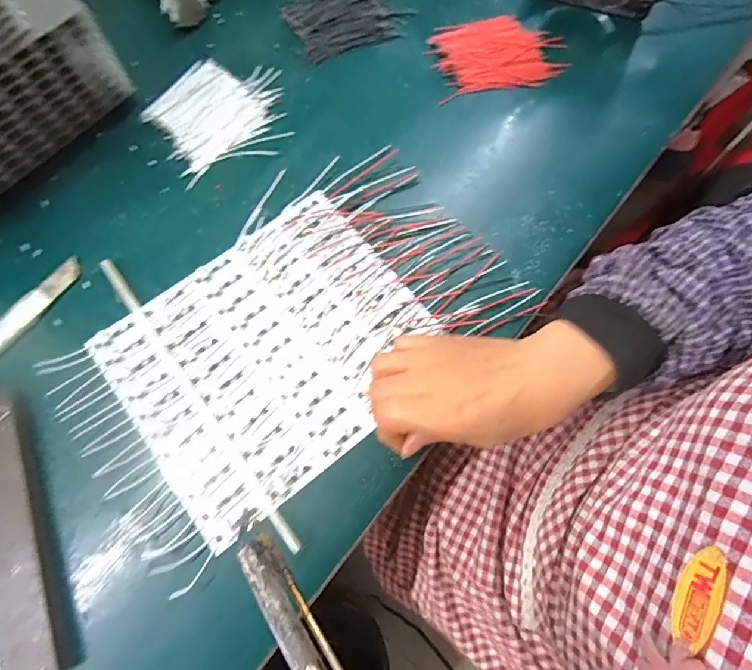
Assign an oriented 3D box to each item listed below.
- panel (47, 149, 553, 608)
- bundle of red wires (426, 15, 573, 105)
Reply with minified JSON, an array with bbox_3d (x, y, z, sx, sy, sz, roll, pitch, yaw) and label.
[{"bbox_3d":[-0.067,-0.004,0.370,0.342,0.017,0.203,-37,71,-12],"label":"panel"},{"bbox_3d":[0.123,-0.285,0.461,0.126,0.021,0.081,-8,71,-4],"label":"bundle of red wires"}]

